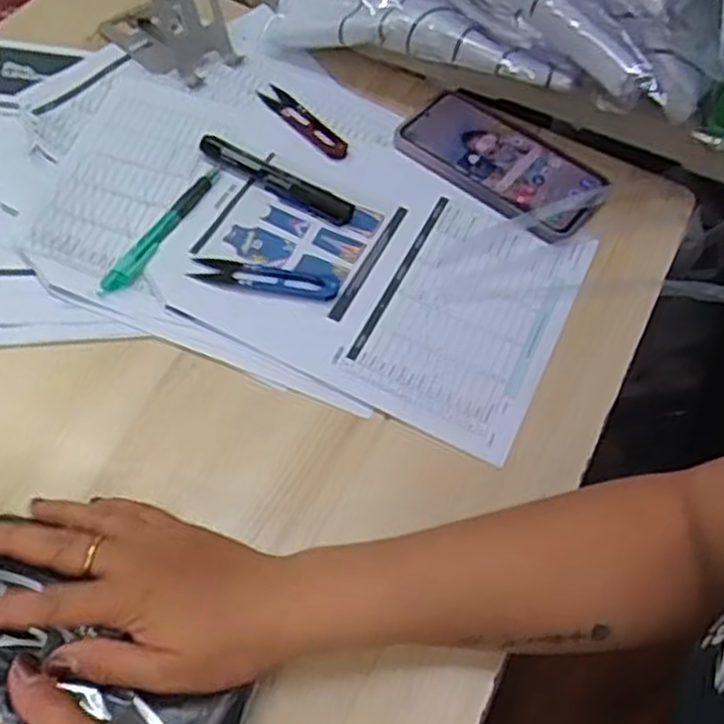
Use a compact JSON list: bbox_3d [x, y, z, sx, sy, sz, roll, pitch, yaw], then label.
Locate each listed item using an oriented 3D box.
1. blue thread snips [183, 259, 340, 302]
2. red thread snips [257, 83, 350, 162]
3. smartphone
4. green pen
[{"bbox_3d":[-0.068,-0.060,0.538,0.100,0.006,0.022,7,55,3],"label":"blue thread snips"},{"bbox_3d":[-0.048,-0.196,0.631,0.021,0.010,0.101,-33,62,-22],"label":"red thread snips"},{"bbox_3d":[0.112,-0.164,0.613,0.162,0.014,0.088,35,61,21],"label":"smartphone"},{"bbox_3d":[-0.140,-0.097,0.551,0.017,0.008,0.138,24,57,15],"label":"green pen"}]

